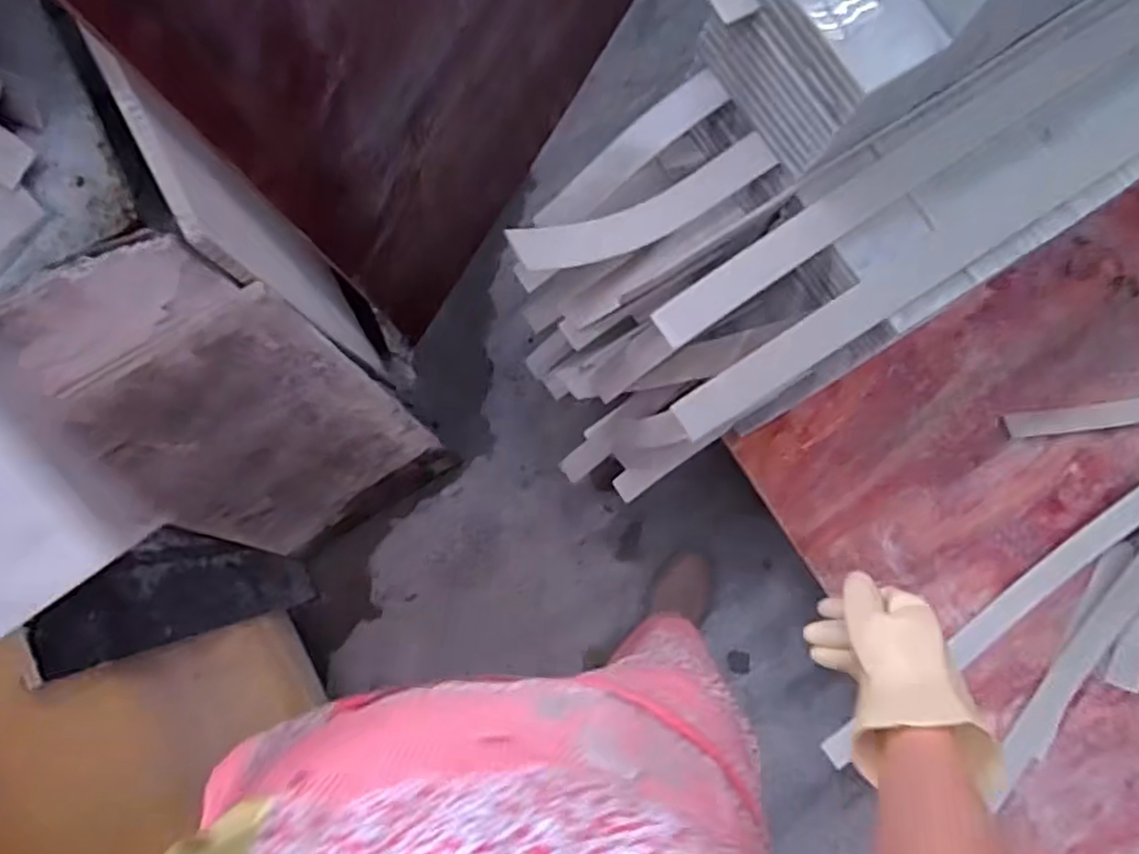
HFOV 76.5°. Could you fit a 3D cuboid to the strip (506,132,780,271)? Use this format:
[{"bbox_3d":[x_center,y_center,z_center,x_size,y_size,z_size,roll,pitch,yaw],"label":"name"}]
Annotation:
[{"bbox_3d":[0.065,-0.184,0.622,0.232,0.047,0.039,-24,82,-3],"label":"strip"}]

